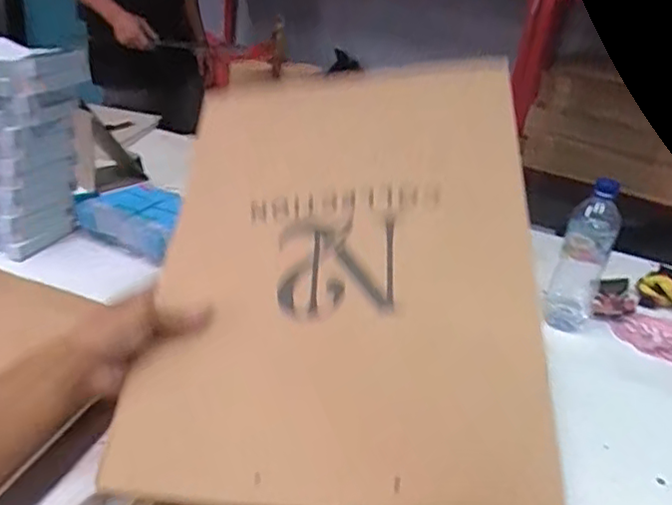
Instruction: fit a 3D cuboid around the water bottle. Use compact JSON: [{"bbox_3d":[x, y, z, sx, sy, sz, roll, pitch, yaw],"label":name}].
[{"bbox_3d":[0.365,0.006,0.888,0.069,0.217,0.064,-19,37,-41],"label":"water bottle"}]

